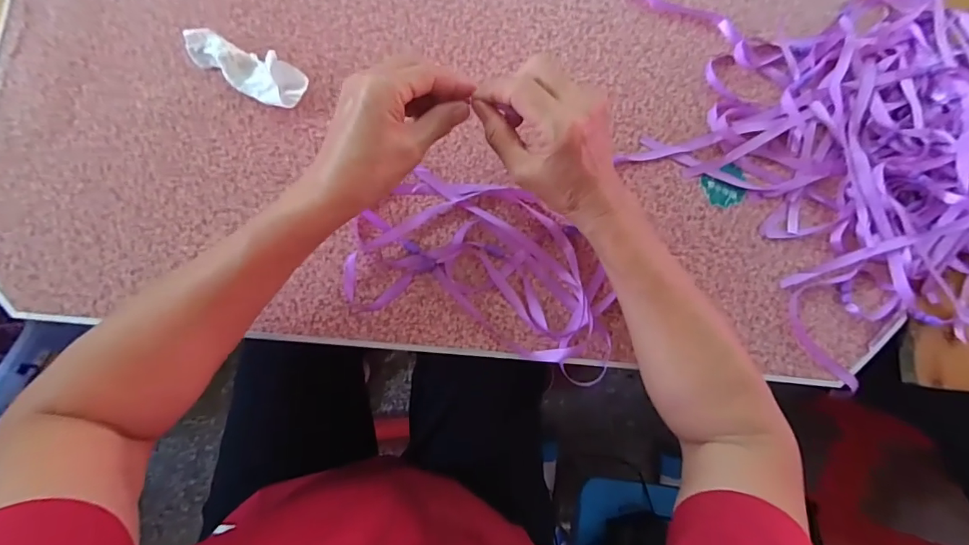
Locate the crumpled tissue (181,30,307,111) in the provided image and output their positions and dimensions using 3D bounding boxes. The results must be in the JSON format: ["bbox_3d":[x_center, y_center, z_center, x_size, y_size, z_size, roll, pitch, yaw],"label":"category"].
[{"bbox_3d":[-0.212,-0.183,0.423,0.107,0.023,0.037,28,81,0],"label":"crumpled tissue"}]

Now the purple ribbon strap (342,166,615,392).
[{"bbox_3d":[0.004,-0.007,0.415,0.230,0.016,0.138,19,81,-1],"label":"purple ribbon strap"}]

